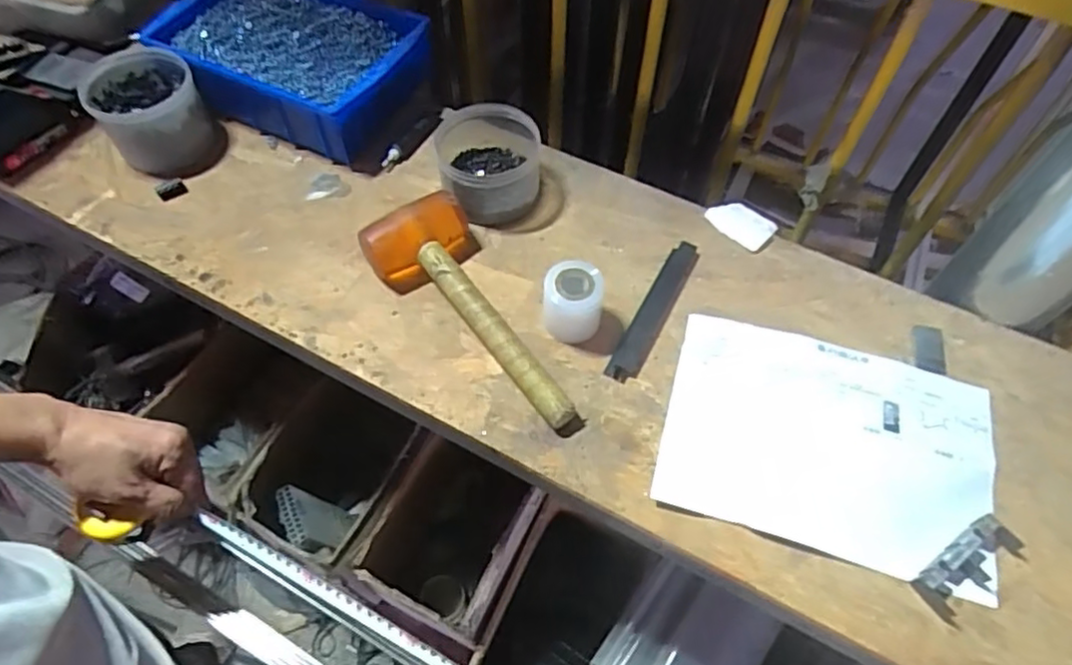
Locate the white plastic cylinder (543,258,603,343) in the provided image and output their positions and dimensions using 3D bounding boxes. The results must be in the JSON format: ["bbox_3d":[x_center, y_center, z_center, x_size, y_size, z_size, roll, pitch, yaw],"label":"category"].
[{"bbox_3d":[0.034,-0.031,0.649,0.060,0.072,0.051,5,57,3],"label":"white plastic cylinder"}]

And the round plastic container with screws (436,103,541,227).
[{"bbox_3d":[-0.056,-0.196,0.751,0.121,0.064,0.142,0,59,-2],"label":"round plastic container with screws"}]

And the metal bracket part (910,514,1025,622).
[{"bbox_3d":[0.361,0.193,0.551,0.099,0.019,0.038,-32,63,-19],"label":"metal bracket part"}]

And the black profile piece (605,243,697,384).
[{"bbox_3d":[0.124,-0.024,0.684,0.030,0.013,0.180,25,61,15],"label":"black profile piece"}]

